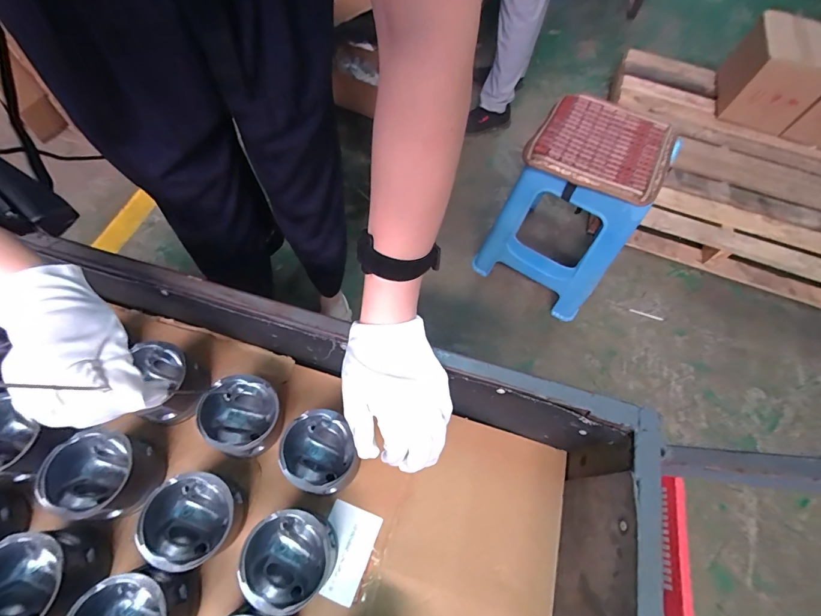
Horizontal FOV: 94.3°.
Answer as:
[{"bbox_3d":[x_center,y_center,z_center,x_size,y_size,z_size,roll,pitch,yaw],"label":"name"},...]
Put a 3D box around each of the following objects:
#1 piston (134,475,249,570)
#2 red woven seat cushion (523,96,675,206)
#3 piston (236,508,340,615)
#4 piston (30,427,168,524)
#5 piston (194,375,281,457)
[{"bbox_3d":[-0.224,0.222,0.404,0.082,0.077,0.081,1,63,-2],"label":"piston"},{"bbox_3d":[0.440,-0.376,0.880,0.295,0.033,0.272,28,65,11],"label":"red woven seat cushion"},{"bbox_3d":[-0.122,0.258,0.399,0.087,0.074,0.083,1,63,-2],"label":"piston"},{"bbox_3d":[-0.331,0.181,0.417,0.086,0.074,0.082,1,63,-2],"label":"piston"},{"bbox_3d":[-0.198,0.129,0.456,0.087,0.087,0.083,1,63,-2],"label":"piston"}]

